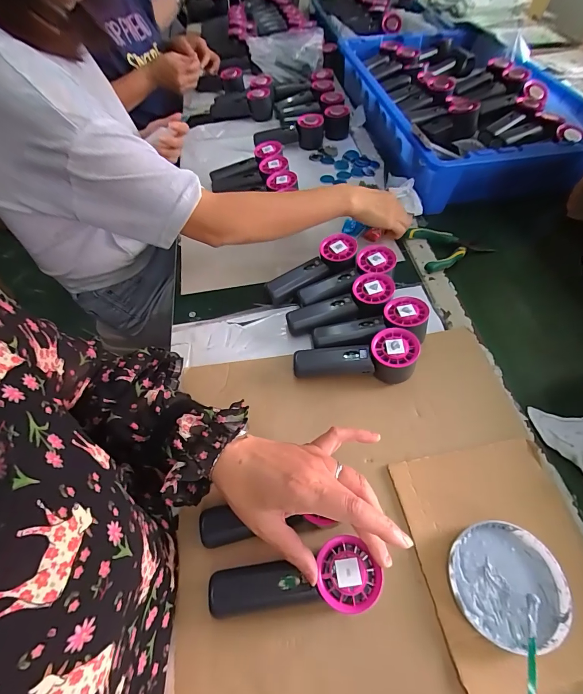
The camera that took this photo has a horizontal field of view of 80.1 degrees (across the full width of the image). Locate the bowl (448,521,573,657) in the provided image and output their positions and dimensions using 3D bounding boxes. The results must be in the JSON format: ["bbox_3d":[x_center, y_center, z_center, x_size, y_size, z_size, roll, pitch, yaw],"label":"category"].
[{"bbox_3d":[0.201,0.222,0.327,0.100,0.016,0.098,1,57,3],"label":"bowl"}]

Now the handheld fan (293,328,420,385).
[{"bbox_3d":[0.081,0.011,0.452,0.150,0.057,0.050,4,57,5],"label":"handheld fan"}]

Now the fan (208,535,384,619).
[{"bbox_3d":[0.002,0.213,0.315,0.153,0.031,0.052,-14,56,8],"label":"fan"}]

